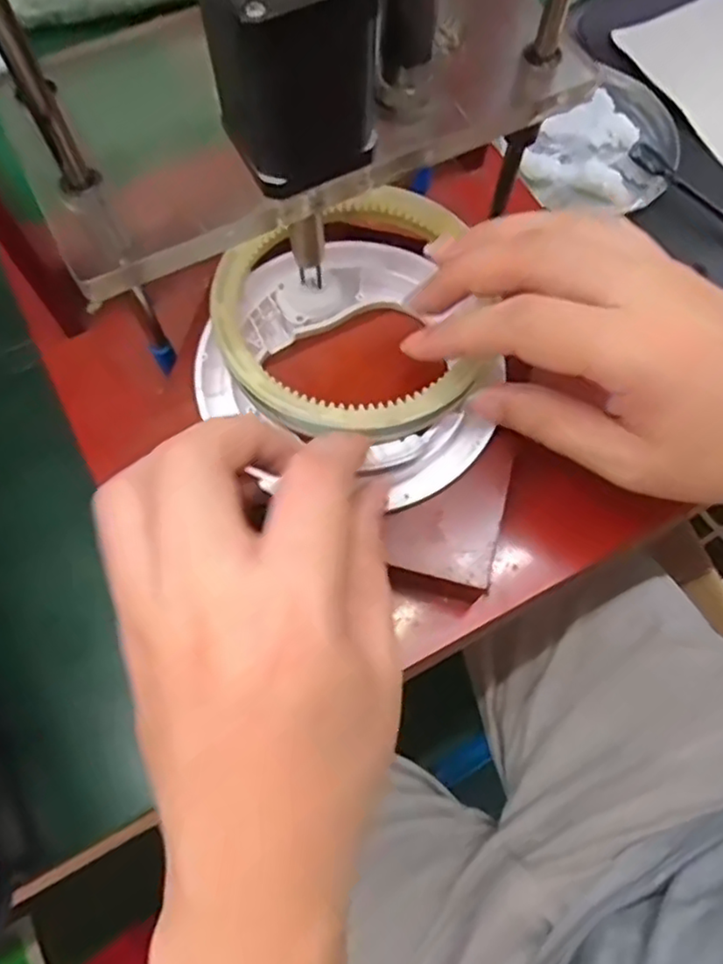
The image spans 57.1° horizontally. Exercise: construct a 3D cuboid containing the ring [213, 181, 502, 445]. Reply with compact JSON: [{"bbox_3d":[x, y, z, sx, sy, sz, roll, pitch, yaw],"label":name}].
[{"bbox_3d":[-0.002,-0.074,0.285,0.119,0.010,0.115,0,69,-1],"label":"ring"}]

